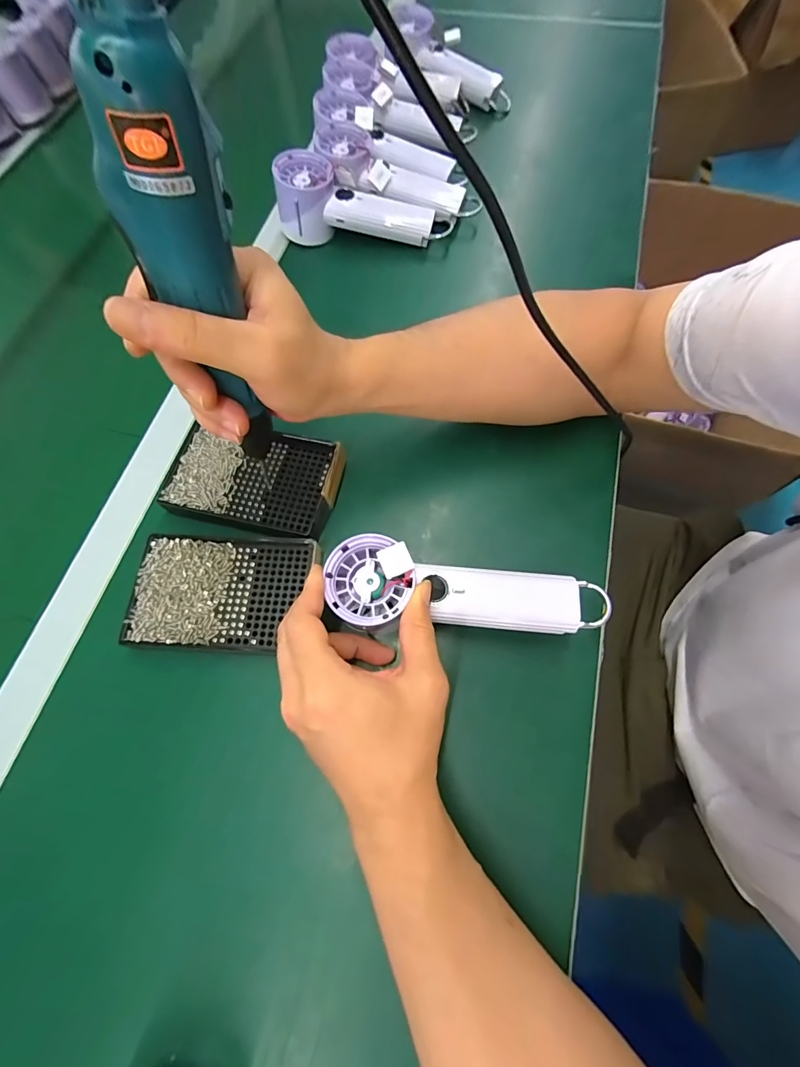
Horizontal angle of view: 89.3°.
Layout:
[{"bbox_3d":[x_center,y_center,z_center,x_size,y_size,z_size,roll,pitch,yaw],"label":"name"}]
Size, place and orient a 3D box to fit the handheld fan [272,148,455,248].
[{"bbox_3d":[-0.043,-0.369,0.448,0.182,0.055,0.064,2,70,3],"label":"handheld fan"}]

